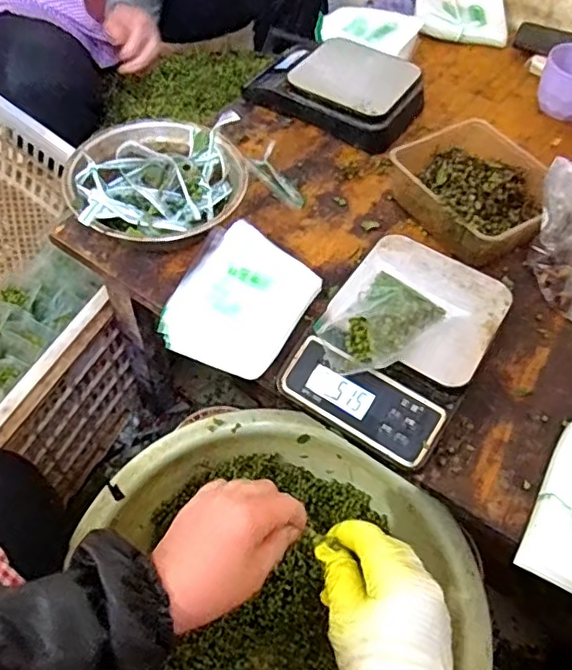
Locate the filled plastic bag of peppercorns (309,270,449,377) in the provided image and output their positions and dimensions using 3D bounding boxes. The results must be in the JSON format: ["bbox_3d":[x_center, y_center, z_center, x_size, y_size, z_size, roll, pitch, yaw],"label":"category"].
[{"bbox_3d":[0.085,-0.013,0.515,0.069,0.043,0.111,36,61,20],"label":"filled plastic bag of peppercorns"}]

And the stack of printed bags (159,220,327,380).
[{"bbox_3d":[-0.047,-0.039,0.592,0.129,0.029,0.151,26,58,15],"label":"stack of printed bags"}]

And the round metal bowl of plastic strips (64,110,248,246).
[{"bbox_3d":[-0.141,-0.166,0.650,0.182,0.075,0.181,2,55,-2],"label":"round metal bowl of plastic strips"}]

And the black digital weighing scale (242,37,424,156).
[{"bbox_3d":[0.066,-0.341,0.792,0.225,0.056,0.149,27,58,15],"label":"black digital weighing scale"}]

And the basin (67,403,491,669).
[{"bbox_3d":[-0.012,0.265,0.586,0.347,0.140,0.357,2,55,-2],"label":"basin"}]

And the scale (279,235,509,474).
[{"bbox_3d":[0.109,0.005,0.553,0.147,0.056,0.208,29,58,17],"label":"scale"}]

